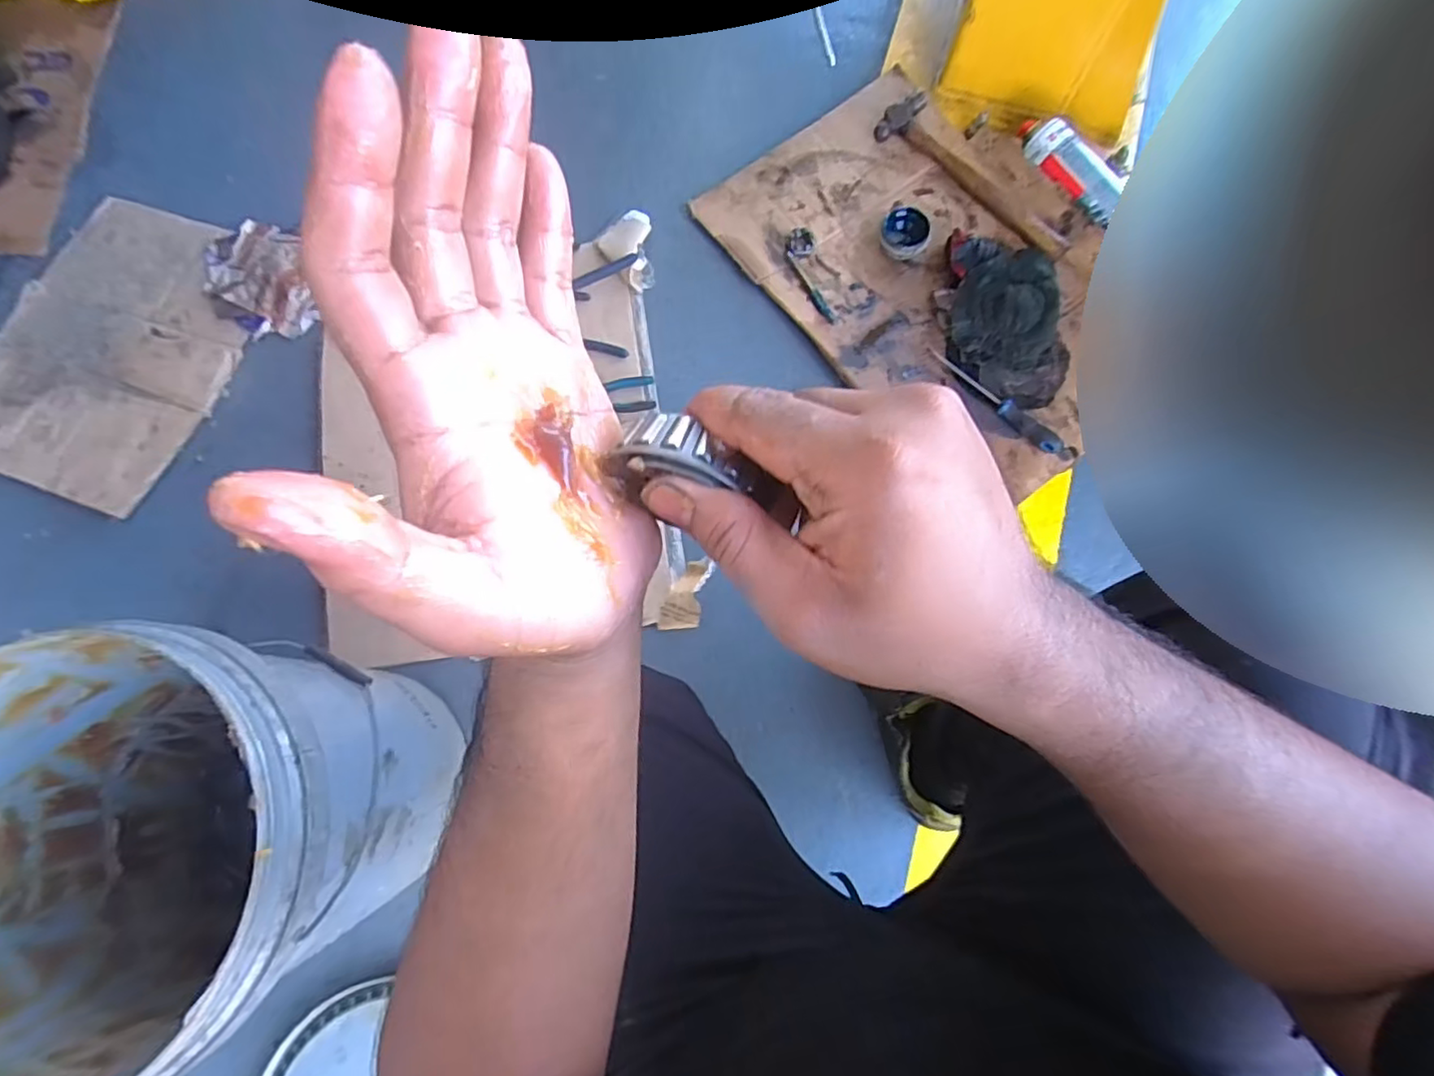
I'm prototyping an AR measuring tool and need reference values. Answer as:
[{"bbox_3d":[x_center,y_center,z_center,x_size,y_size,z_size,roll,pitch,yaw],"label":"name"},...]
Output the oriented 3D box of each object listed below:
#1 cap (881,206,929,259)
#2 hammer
[{"bbox_3d":[0.275,-0.443,0.918,0.064,0.038,0.061,0,76,0],"label":"cap"},{"bbox_3d":[0.387,-0.540,0.940,0.089,0.025,0.341,-43,80,-10],"label":"hammer"}]

